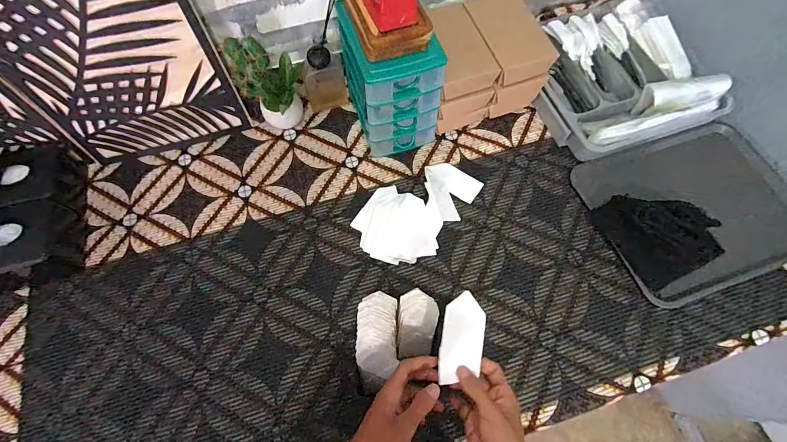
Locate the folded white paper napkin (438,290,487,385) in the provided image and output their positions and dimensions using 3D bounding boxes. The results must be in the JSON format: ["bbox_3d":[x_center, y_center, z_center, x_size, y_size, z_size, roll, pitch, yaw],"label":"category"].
[{"bbox_3d":[0.082,0.140,0.440,0.049,0.006,0.110,11,96,6],"label":"folded white paper napkin"}]

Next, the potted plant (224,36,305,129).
[{"bbox_3d":[-0.233,-0.255,0.699,0.105,0.190,0.096,-26,67,-11],"label":"potted plant"}]

